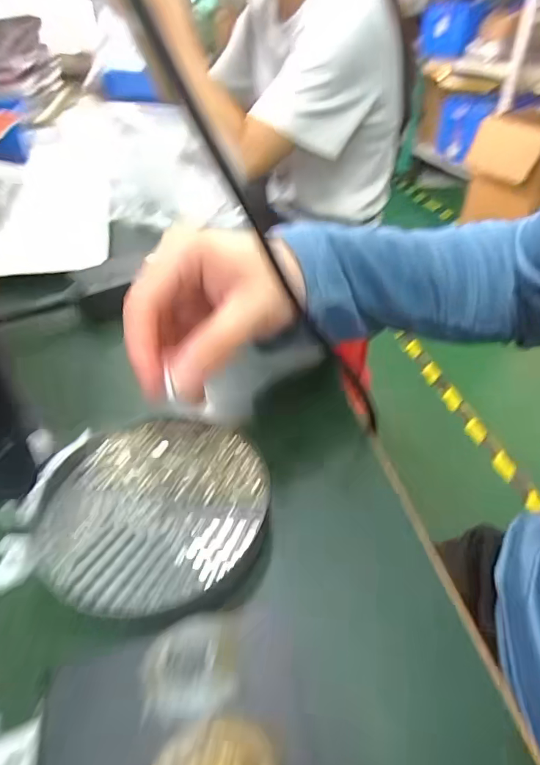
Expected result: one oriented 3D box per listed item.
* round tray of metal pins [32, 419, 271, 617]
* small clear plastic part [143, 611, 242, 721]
[{"bbox_3d":[-0.061,0.063,0.233,0.115,0.012,0.105,1,41,3],"label":"round tray of metal pins"},{"bbox_3d":[-0.030,0.107,0.172,0.034,0.018,0.036,-1,41,1],"label":"small clear plastic part"}]

